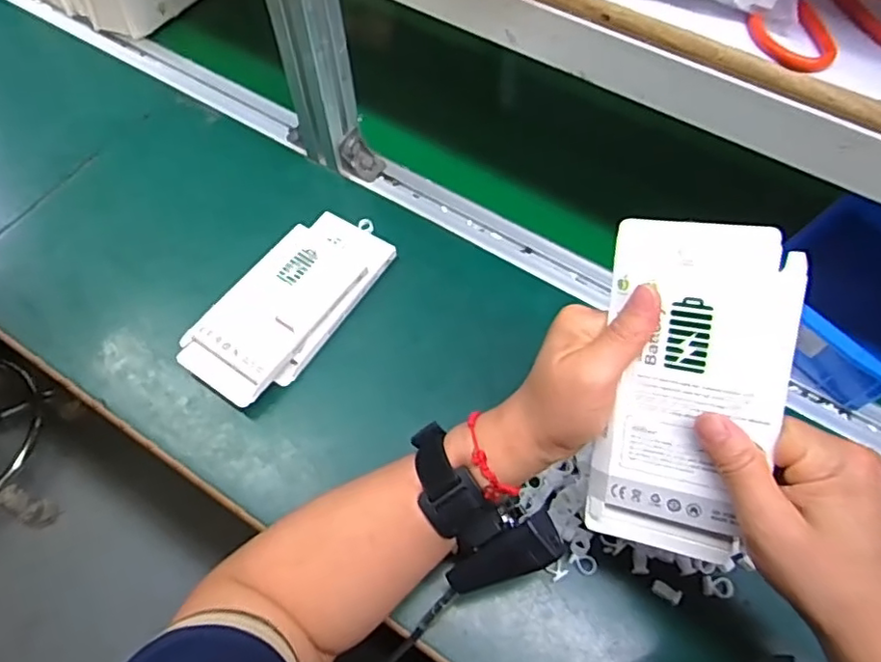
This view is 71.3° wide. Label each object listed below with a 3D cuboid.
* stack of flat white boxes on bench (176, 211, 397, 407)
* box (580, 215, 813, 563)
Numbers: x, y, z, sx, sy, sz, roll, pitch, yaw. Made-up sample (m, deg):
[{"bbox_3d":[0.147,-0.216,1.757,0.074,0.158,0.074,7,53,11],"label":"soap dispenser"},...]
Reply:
[{"bbox_3d":[-0.125,-0.026,0.519,0.082,0.029,0.188,32,65,16],"label":"stack of flat white boxes on bench"},{"bbox_3d":[0.126,0.033,0.315,0.086,0.012,0.172,10,100,28],"label":"box"}]

